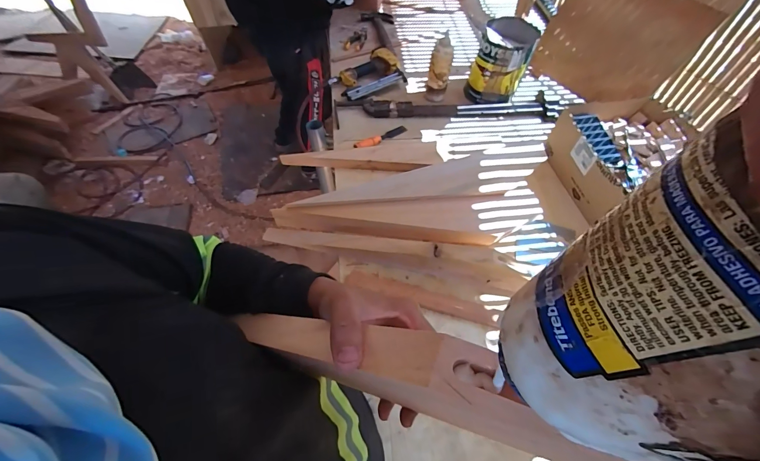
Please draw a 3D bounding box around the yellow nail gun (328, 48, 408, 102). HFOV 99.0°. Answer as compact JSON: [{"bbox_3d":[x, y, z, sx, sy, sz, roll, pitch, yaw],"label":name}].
[{"bbox_3d":[-0.039,-0.511,1.068,0.240,0.056,0.148,-32,63,-19],"label":"yellow nail gun"}]

